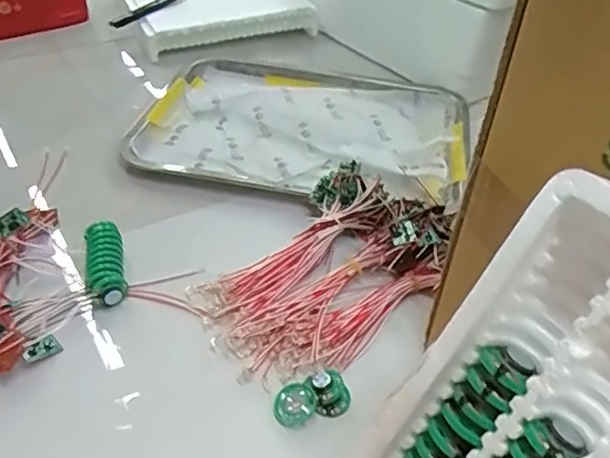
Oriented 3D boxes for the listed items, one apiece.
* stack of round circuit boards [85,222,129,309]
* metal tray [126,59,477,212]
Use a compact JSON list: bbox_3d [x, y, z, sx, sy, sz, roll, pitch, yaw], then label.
[{"bbox_3d":[-0.161,0.031,0.477,0.027,0.036,0.072,-10,43,-16],"label":"stack of round circuit boards"},{"bbox_3d":[0.001,-0.120,0.653,0.346,0.022,0.260,7,41,3],"label":"metal tray"}]

